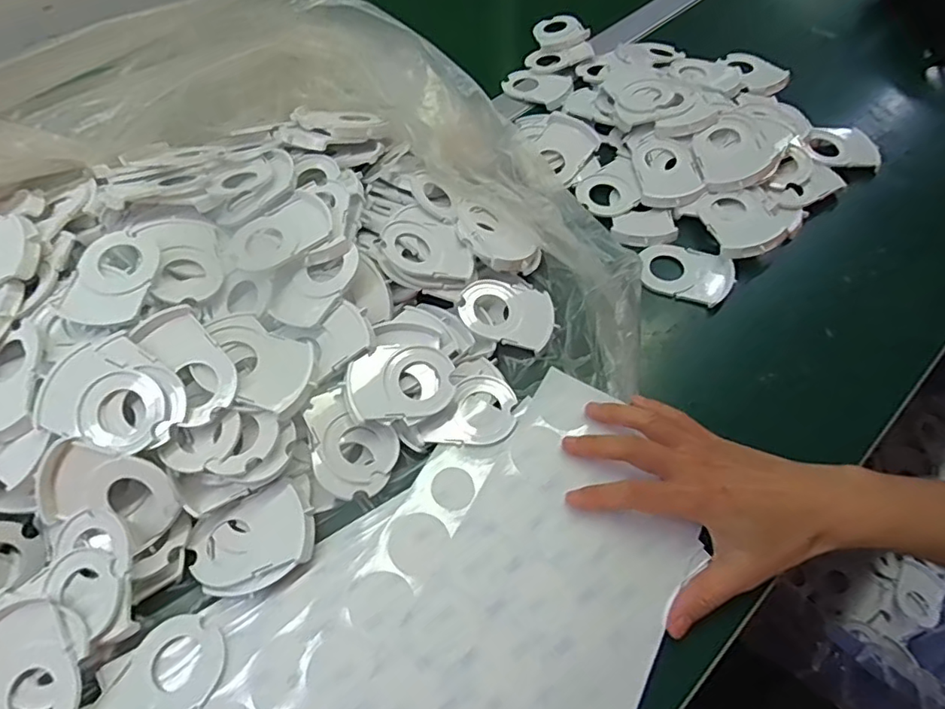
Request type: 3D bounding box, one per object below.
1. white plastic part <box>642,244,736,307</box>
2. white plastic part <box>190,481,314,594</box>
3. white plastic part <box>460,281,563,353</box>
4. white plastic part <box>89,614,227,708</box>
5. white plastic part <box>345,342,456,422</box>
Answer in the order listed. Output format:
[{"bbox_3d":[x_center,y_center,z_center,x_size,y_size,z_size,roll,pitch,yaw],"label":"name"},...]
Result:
[{"bbox_3d":[0.188,-0.072,0.497,0.079,0.011,0.057,19,60,13],"label":"white plastic part"},{"bbox_3d":[-0.145,0.123,0.374,0.075,0.014,0.060,-23,60,-12],"label":"white plastic part"},{"bbox_3d":[0.030,-0.035,0.459,0.075,0.013,0.059,8,59,7],"label":"white plastic part"},{"bbox_3d":[-0.185,0.197,0.333,0.054,0.008,0.079,24,62,16],"label":"white plastic part"},{"bbox_3d":[-0.052,0.021,0.413,0.075,0.006,0.052,-10,74,-13],"label":"white plastic part"}]

